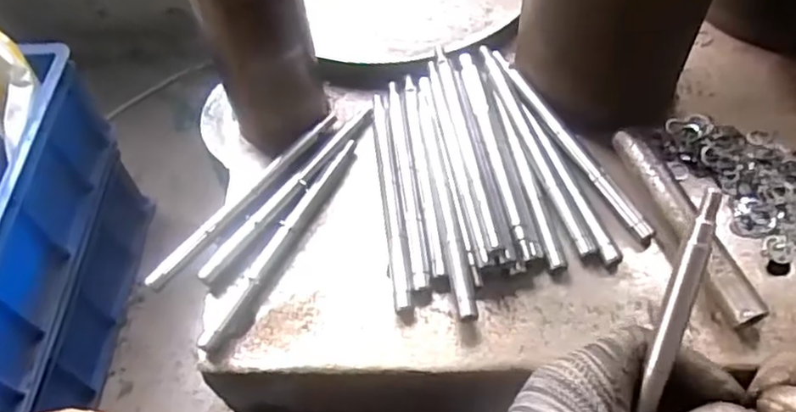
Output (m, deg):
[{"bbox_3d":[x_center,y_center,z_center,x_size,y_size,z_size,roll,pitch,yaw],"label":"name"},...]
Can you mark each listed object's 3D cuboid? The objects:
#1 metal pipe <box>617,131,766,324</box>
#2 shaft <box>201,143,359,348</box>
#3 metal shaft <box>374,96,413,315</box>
[{"bbox_3d":[0.169,0.009,0.406,0.022,0.014,0.136,-18,58,-8],"label":"metal pipe"},{"bbox_3d":[-0.071,0.020,0.421,0.009,0.009,0.160,24,62,18],"label":"shaft"},{"bbox_3d":[-0.005,-0.007,0.436,0.009,0.007,0.160,-7,57,-1],"label":"metal shaft"}]

